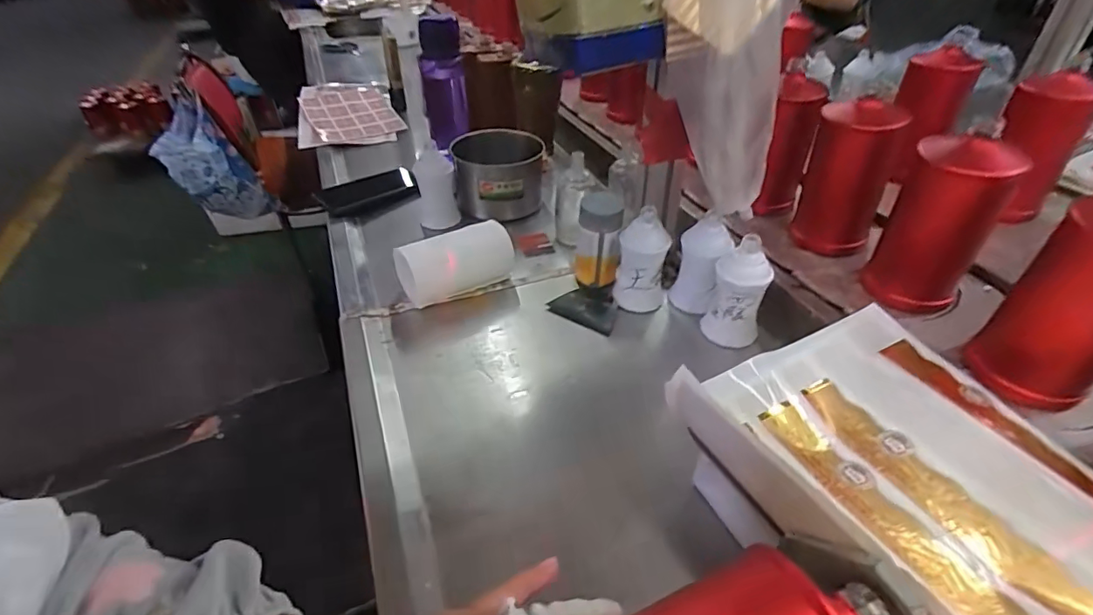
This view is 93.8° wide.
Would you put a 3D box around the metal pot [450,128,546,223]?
[{"bbox_3d":[-0.072,-0.199,0.794,0.134,0.106,0.127,-2,41,1],"label":"metal pot"}]

